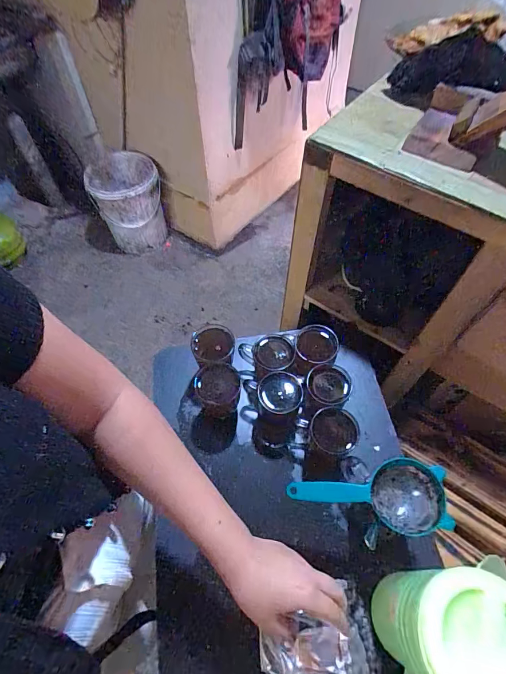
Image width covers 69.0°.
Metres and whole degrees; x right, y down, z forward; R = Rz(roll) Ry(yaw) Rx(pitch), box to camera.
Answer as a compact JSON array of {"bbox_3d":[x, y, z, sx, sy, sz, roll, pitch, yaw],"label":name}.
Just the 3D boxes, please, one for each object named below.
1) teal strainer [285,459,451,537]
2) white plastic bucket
[{"bbox_3d":[0.143,0.190,0.456,0.190,0.041,0.077,7,58,6],"label":"teal strainer"},{"bbox_3d":[-0.547,-0.603,1.623,0.273,0.340,0.321,-22,59,-12],"label":"white plastic bucket"}]

